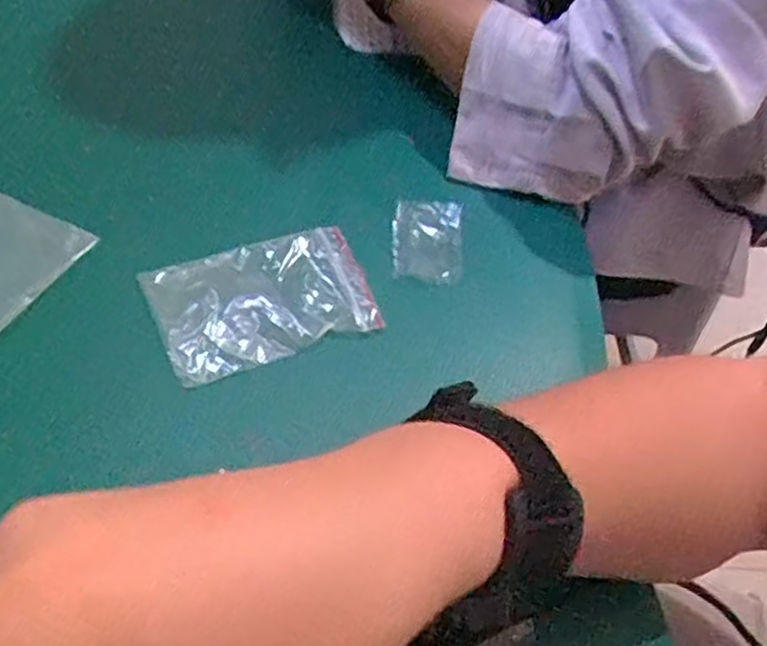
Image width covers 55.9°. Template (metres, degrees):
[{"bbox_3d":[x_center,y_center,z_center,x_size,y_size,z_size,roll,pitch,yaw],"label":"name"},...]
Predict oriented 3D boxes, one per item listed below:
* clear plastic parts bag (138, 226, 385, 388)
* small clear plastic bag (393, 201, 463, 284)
[{"bbox_3d":[-0.065,-0.014,0.394,0.113,0.010,0.076,-17,57,-20],"label":"clear plastic parts bag"},{"bbox_3d":[0.027,-0.052,0.434,0.040,0.010,0.064,7,52,-3],"label":"small clear plastic bag"}]

